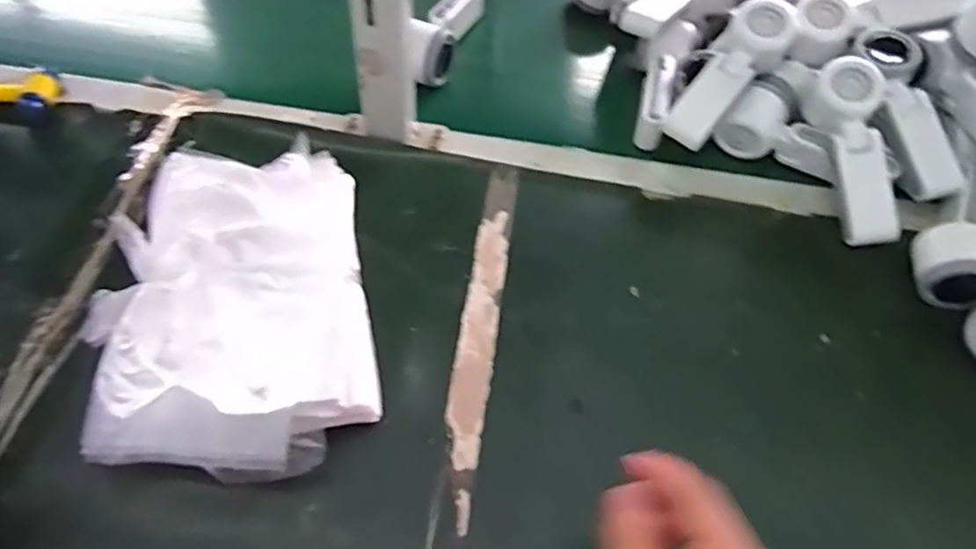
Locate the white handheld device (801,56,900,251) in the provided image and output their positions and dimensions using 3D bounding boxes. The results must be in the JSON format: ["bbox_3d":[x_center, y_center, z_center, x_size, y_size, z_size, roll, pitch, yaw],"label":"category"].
[{"bbox_3d":[0.332,-0.111,0.599,0.054,0.054,0.170,-8,85,-9],"label":"white handheld device"}]

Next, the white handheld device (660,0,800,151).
[{"bbox_3d":[0.226,-0.192,0.620,0.061,0.051,0.174,37,80,20],"label":"white handheld device"}]

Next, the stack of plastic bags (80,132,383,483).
[{"bbox_3d":[-0.190,0.024,0.470,0.195,0.074,0.248,-8,56,-9],"label":"stack of plastic bags"}]

